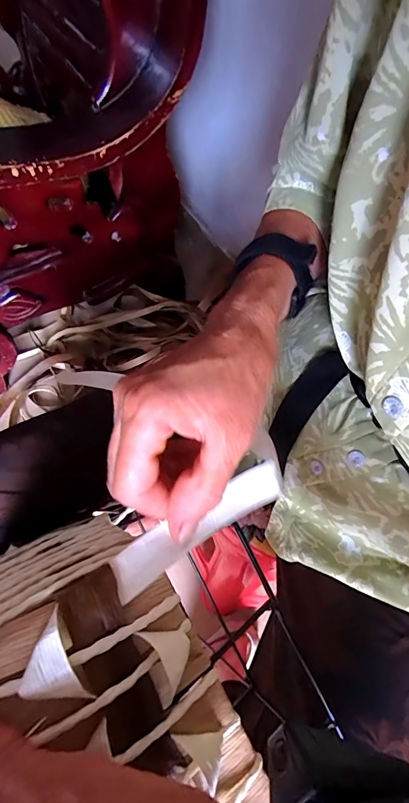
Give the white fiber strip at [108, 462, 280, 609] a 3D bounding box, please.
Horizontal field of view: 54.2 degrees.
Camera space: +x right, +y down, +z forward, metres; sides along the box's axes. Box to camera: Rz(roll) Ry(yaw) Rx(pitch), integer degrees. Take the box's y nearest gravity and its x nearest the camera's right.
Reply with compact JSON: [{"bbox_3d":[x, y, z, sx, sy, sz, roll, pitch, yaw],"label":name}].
[{"bbox_3d":[-0.001,0.064,0.211,0.104,0.016,0.021,-25,63,-29],"label":"white fiber strip"}]

